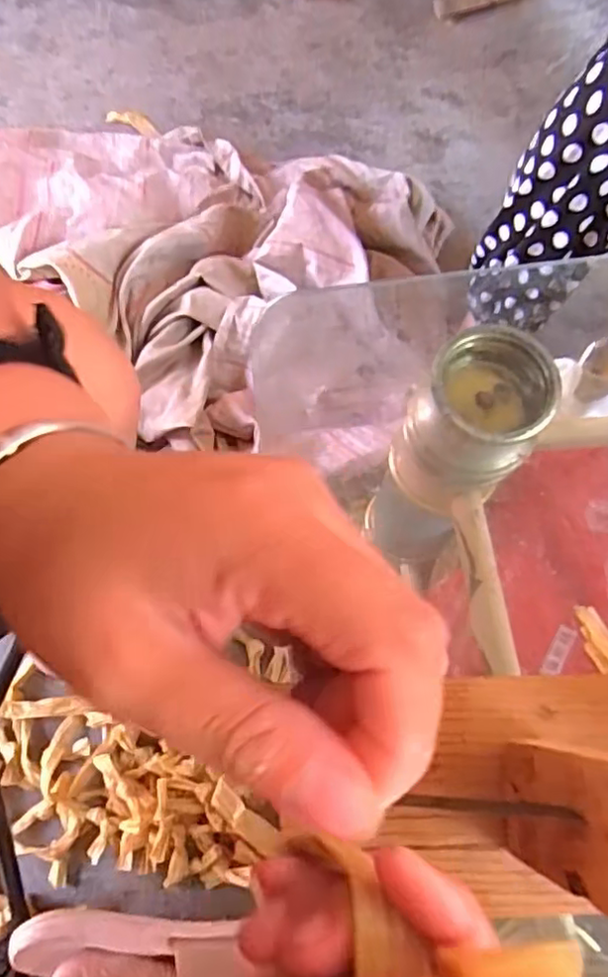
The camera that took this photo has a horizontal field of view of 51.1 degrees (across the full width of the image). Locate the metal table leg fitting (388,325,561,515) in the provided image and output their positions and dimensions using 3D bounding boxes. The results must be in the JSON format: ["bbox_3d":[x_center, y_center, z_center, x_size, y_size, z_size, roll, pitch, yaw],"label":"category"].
[{"bbox_3d":[0.107,-0.041,0.405,0.074,0.103,0.080,35,76,11],"label":"metal table leg fitting"}]

